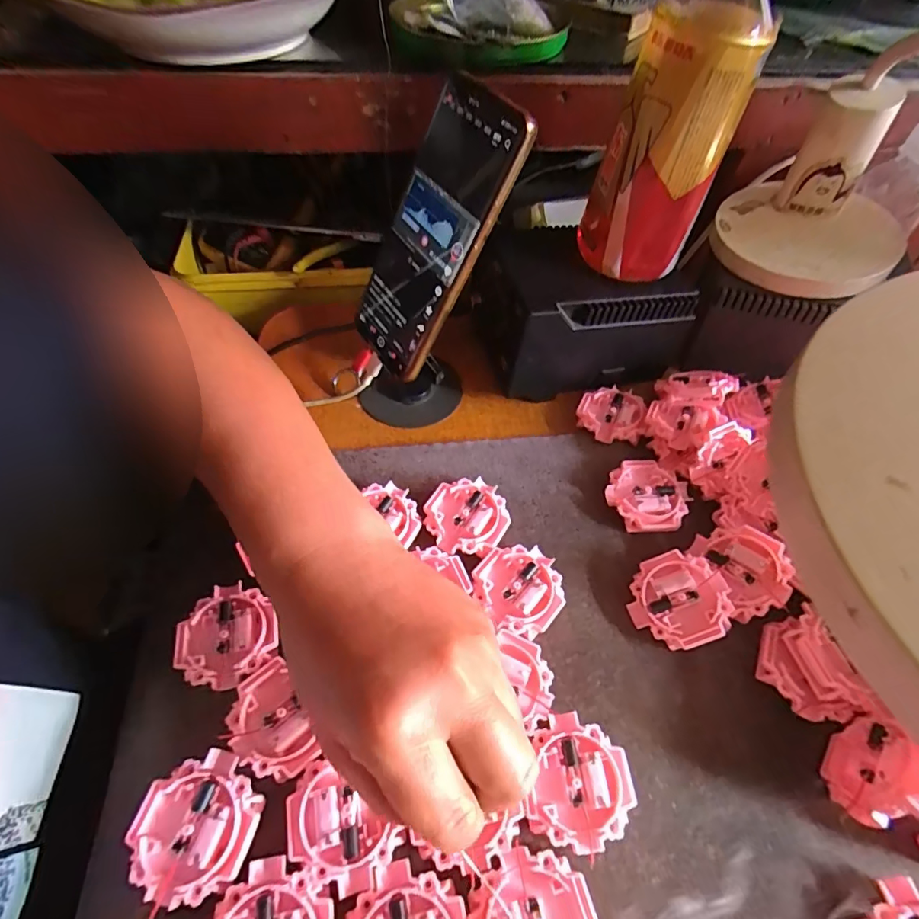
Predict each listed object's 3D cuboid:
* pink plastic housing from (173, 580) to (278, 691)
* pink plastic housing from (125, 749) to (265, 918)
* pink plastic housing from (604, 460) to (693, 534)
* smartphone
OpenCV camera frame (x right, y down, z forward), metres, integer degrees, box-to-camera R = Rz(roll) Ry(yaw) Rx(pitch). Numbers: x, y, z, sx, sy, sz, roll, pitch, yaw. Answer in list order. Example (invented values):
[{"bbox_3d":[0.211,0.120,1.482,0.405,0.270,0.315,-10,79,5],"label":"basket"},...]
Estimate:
[{"bbox_3d":[-0.128,0.097,0.269,0.047,0.010,0.051,1,55,-2],"label":"pink plastic housing"},{"bbox_3d":[-0.118,0.164,0.220,0.051,0.008,0.050,2,56,-3],"label":"pink plastic housing"},{"bbox_3d":[0.129,0.024,0.336,0.052,0.011,0.051,-4,55,-6],"label":"pink plastic housing"},{"bbox_3d":[-0.019,-0.132,0.302,0.009,0.164,0.071,-7,51,-44],"label":"smartphone"}]

